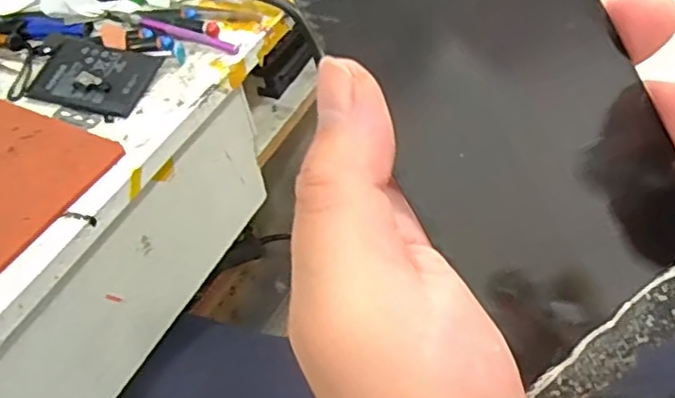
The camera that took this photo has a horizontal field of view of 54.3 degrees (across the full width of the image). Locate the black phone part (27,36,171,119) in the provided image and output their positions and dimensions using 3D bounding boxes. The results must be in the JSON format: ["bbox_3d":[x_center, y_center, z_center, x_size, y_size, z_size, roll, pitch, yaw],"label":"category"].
[{"bbox_3d":[-0.205,-0.103,0.536,0.109,0.010,0.069,13,58,16],"label":"black phone part"}]

